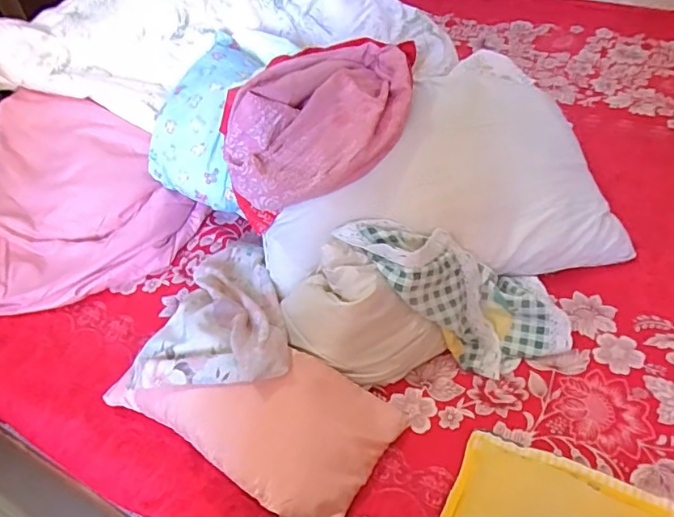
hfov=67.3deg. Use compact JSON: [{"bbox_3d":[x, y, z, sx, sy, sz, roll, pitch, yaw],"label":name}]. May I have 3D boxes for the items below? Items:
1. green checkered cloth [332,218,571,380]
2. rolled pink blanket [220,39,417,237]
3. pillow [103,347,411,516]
[{"bbox_3d":[0.181,0.040,0.791,0.377,0.111,0.182,31,48,-12],"label":"green checkered cloth"},{"bbox_3d":[-0.014,-0.244,0.829,0.175,0.187,0.384,12,53,44],"label":"rolled pink blanket"},{"bbox_3d":[-0.115,0.199,0.718,0.368,0.084,0.218,23,53,26],"label":"pillow"}]

